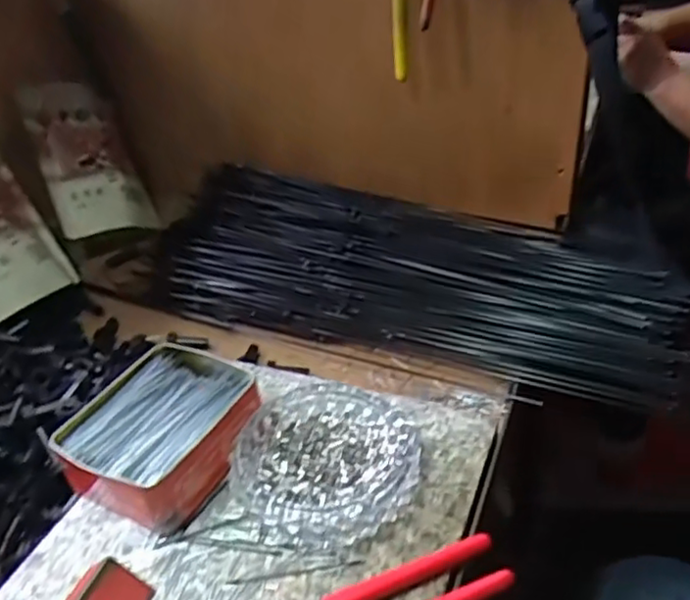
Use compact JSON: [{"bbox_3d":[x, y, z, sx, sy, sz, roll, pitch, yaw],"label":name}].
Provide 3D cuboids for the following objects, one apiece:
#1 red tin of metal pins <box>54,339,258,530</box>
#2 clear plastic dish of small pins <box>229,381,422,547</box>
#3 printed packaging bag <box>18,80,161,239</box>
[{"bbox_3d":[-0.125,0.092,0.476,0.108,0.045,0.129,14,40,25],"label":"red tin of metal pins"},{"bbox_3d":[-0.012,0.106,0.454,0.119,0.029,0.122,-4,36,3],"label":"clear plastic dish of small pins"},{"bbox_3d":[-0.307,-0.169,0.792,0.122,0.030,0.204,-21,80,-45],"label":"printed packaging bag"}]

